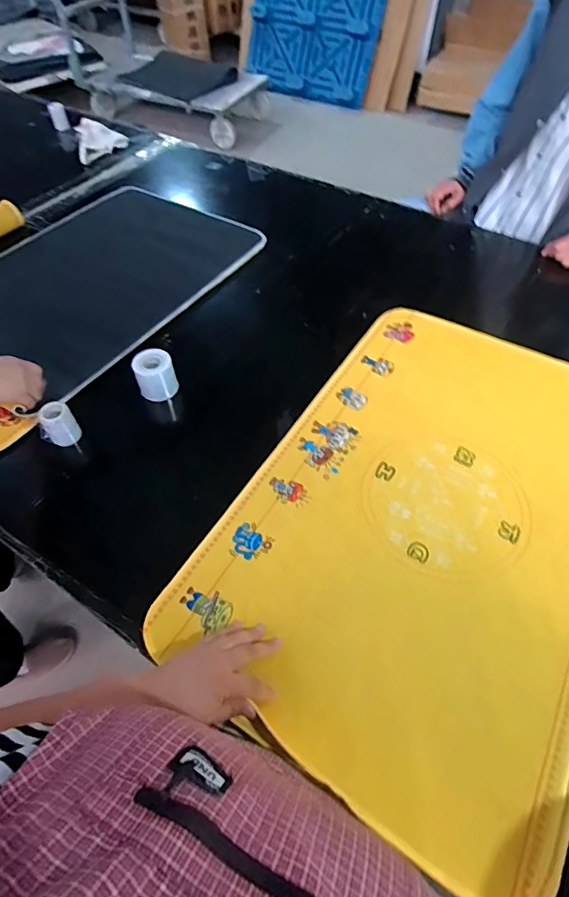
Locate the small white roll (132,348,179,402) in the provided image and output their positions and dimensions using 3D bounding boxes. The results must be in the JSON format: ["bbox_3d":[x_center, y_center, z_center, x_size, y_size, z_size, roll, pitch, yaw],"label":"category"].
[{"bbox_3d":[-0.233,-0.131,0.833,0.069,0.076,0.057,-19,56,-13],"label":"small white roll"}]

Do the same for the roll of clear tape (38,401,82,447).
[{"bbox_3d":[-0.372,-0.041,0.763,0.053,0.063,0.041,-28,59,-19],"label":"roll of clear tape"}]

